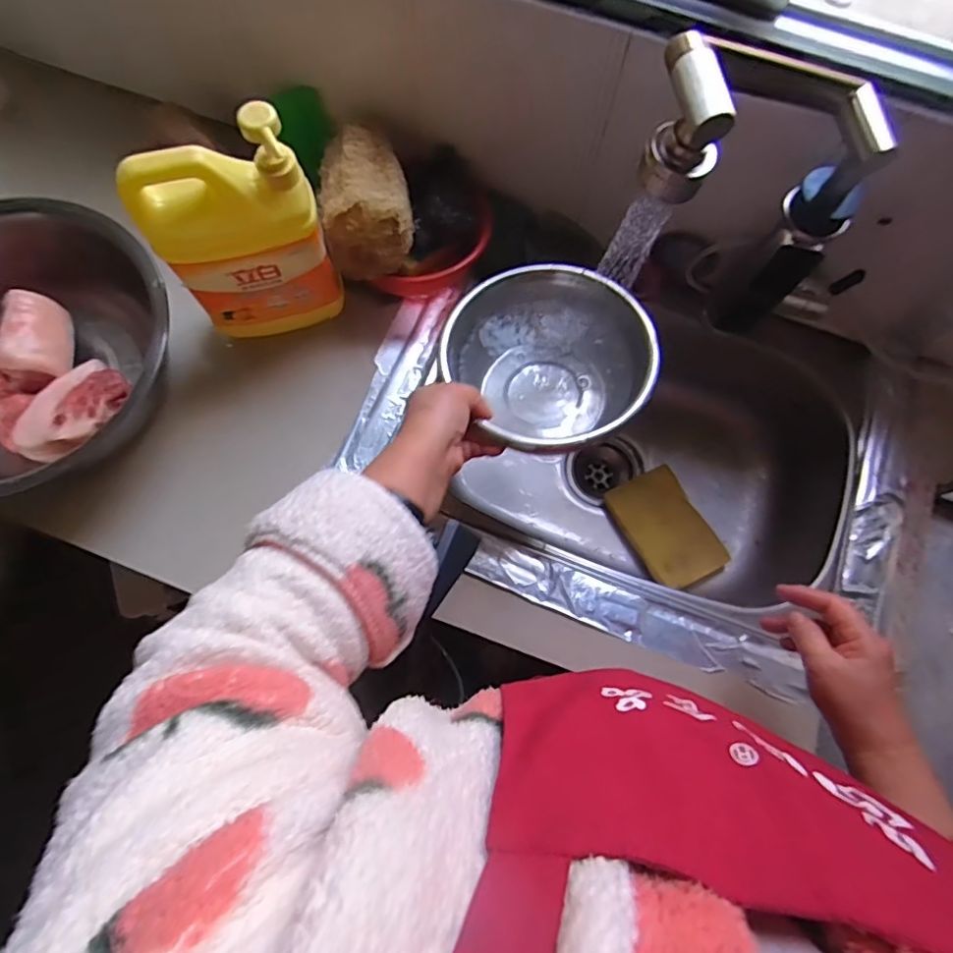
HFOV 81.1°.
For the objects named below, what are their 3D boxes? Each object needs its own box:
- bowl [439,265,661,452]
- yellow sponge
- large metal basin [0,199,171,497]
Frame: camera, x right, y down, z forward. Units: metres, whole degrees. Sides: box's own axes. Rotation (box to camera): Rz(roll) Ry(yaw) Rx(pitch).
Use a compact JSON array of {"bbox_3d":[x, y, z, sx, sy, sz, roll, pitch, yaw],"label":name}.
[{"bbox_3d":[0.065,-0.105,0.536,0.183,0.109,0.174,0,74,-1],"label":"bowl"},{"bbox_3d":[0.248,0.066,0.719,0.096,0.026,0.150,-27,76,-8],"label":"yellow sponge"},{"bbox_3d":[-0.472,-0.115,0.569,0.327,0.114,0.288,-1,74,-1],"label":"large metal basin"}]

